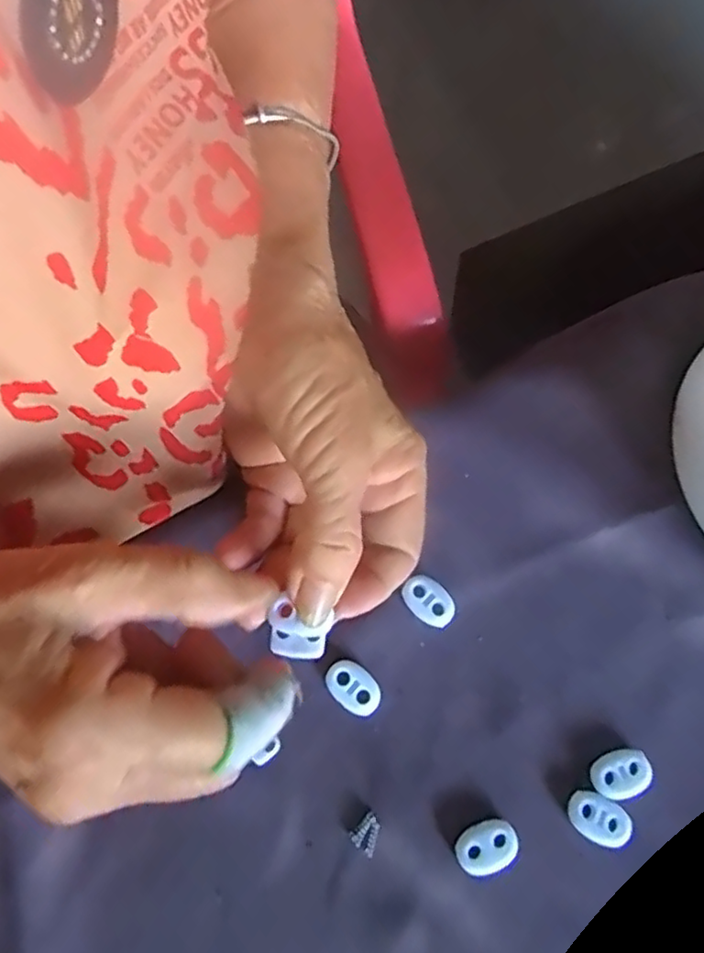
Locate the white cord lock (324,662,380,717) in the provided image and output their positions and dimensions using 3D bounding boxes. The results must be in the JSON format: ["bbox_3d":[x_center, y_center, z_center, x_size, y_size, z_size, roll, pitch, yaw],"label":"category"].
[{"bbox_3d":[0.000,0.082,0.251,0.015,0.005,0.023,-44,77,-12],"label":"white cord lock"}]

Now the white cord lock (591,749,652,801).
[{"bbox_3d":[0.100,0.111,0.240,0.022,0.004,0.015,-24,74,-7],"label":"white cord lock"}]

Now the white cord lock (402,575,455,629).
[{"bbox_3d":[0.031,0.051,0.261,0.015,0.005,0.022,-40,77,-11],"label":"white cord lock"}]

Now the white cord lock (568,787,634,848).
[{"bbox_3d":[0.091,0.125,0.234,0.023,0.004,0.015,29,75,9],"label":"white cord lock"}]

